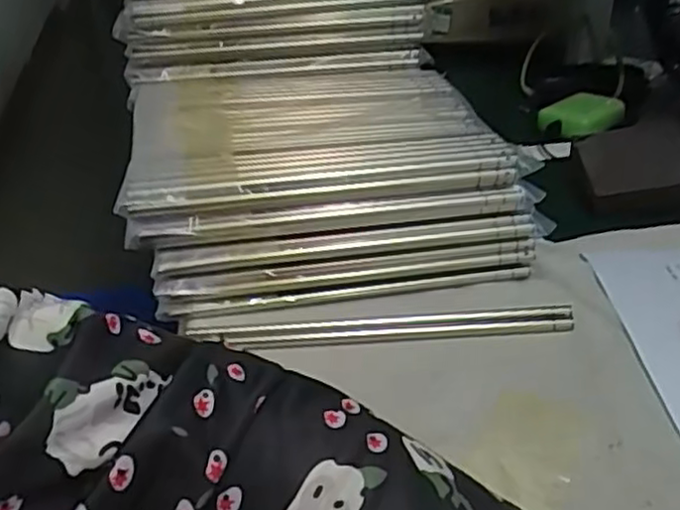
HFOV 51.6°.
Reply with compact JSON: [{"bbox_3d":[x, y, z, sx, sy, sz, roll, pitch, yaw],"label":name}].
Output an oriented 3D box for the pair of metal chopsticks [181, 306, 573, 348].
[{"bbox_3d":[0.025,0.043,0.421,0.226,0.012,0.018,-2,31,-2],"label":"pair of metal chopsticks"}]

